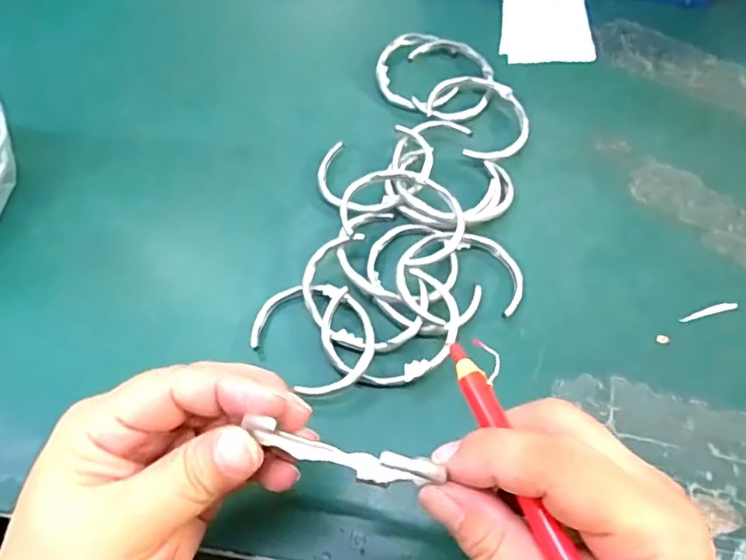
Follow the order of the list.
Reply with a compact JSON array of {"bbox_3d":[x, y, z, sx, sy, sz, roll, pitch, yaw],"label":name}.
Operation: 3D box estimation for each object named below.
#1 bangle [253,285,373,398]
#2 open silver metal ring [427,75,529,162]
[{"bbox_3d":[-0.029,0.027,0.301,0.067,0.014,0.051,40,70,21],"label":"bangle"},{"bbox_3d":[0.067,-0.102,0.367,0.051,0.012,0.067,-28,64,-12],"label":"open silver metal ring"}]

